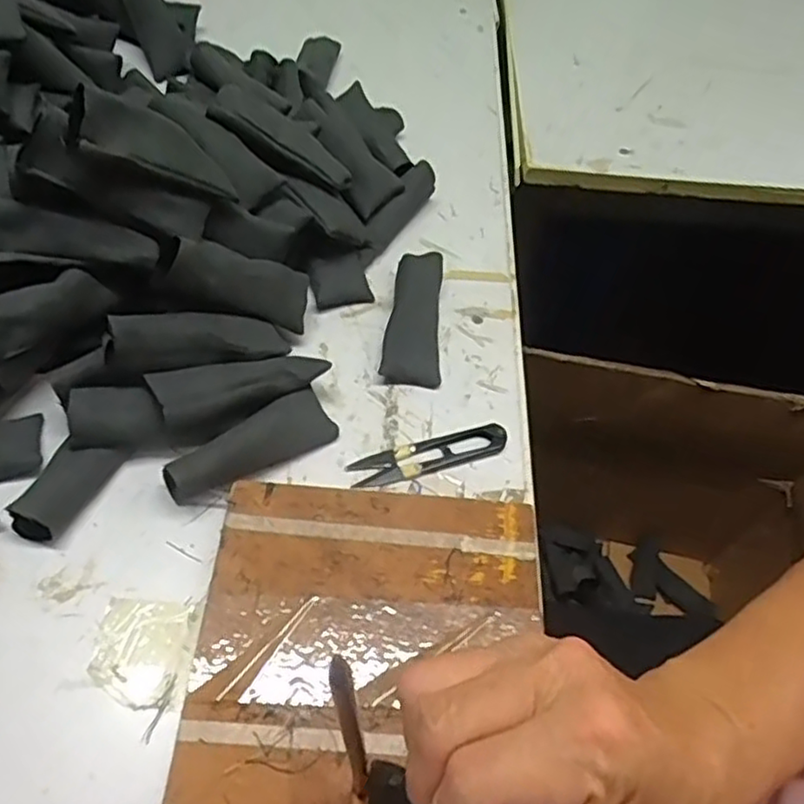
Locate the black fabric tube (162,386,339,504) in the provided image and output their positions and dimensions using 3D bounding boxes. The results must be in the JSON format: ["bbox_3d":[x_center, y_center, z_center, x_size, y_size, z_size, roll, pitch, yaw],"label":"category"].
[{"bbox_3d":[-0.090,0.028,0.414,0.103,0.025,0.032,-30,62,-22],"label":"black fabric tube"}]

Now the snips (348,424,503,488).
[{"bbox_3d":[0.018,0.034,0.431,0.101,0.005,0.023,-12,57,-11],"label":"snips"}]

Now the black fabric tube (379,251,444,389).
[{"bbox_3d":[0.011,-0.060,0.487,0.039,0.020,0.109,7,55,1],"label":"black fabric tube"}]

